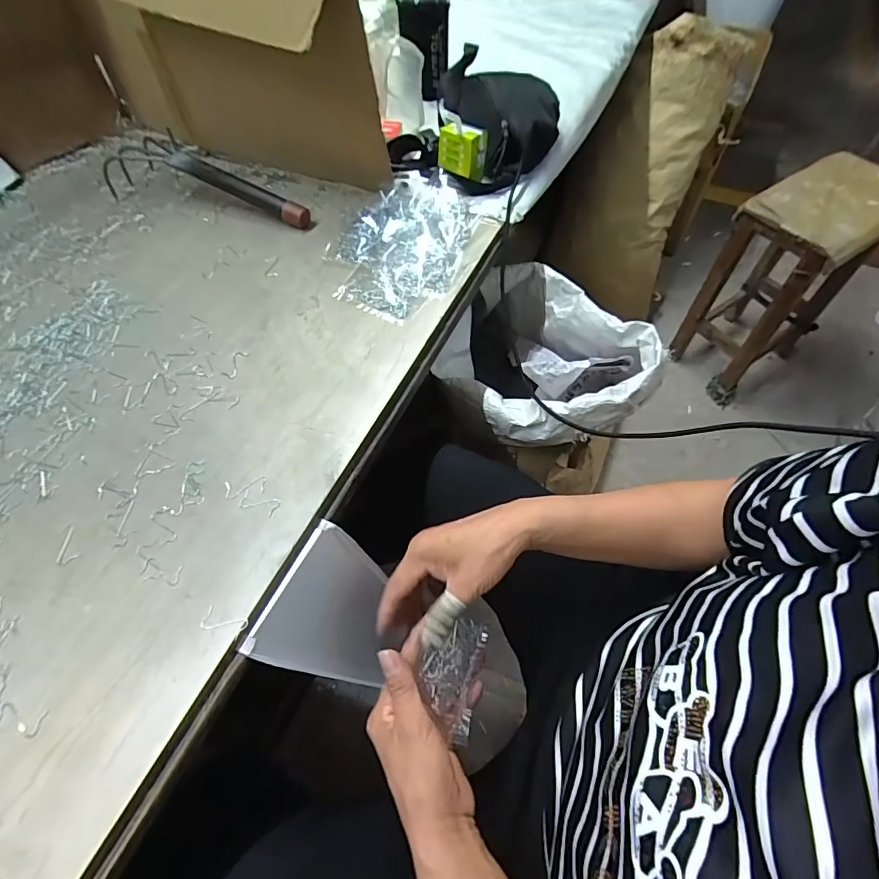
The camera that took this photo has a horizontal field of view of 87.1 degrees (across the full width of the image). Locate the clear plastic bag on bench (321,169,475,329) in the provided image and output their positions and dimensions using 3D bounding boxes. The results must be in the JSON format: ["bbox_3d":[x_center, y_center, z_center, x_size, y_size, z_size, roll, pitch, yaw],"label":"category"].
[{"bbox_3d":[-0.046,-0.246,0.567,0.162,0.023,0.219,28,64,18],"label":"clear plastic bag on bench"}]

